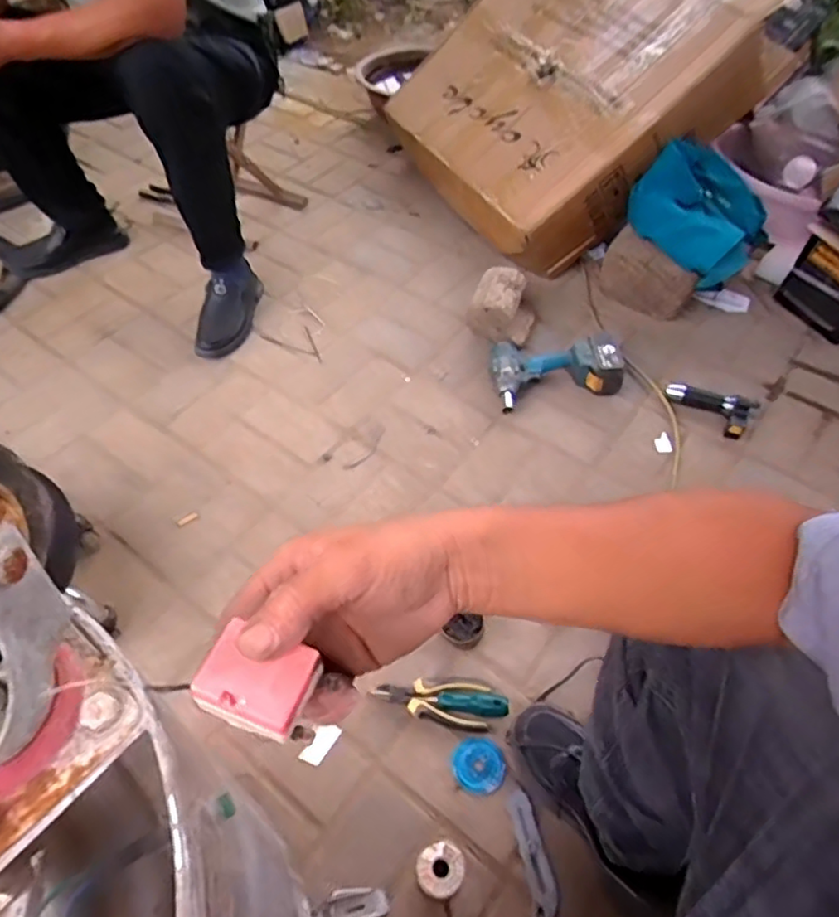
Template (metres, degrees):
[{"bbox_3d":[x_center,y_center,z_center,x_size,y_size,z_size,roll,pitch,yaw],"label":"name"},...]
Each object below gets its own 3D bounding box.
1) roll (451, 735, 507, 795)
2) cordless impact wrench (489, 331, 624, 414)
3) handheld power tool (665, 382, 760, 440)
[{"bbox_3d":[0.076,0.393,0.791,0.069,0.010,0.062,37,62,25],"label":"roll"},{"bbox_3d":[0.261,-0.183,1.196,0.243,0.094,0.144,-9,53,-6],"label":"cordless impact wrench"},{"bbox_3d":[0.543,-0.101,1.166,0.158,0.057,0.064,29,59,21],"label":"handheld power tool"}]

